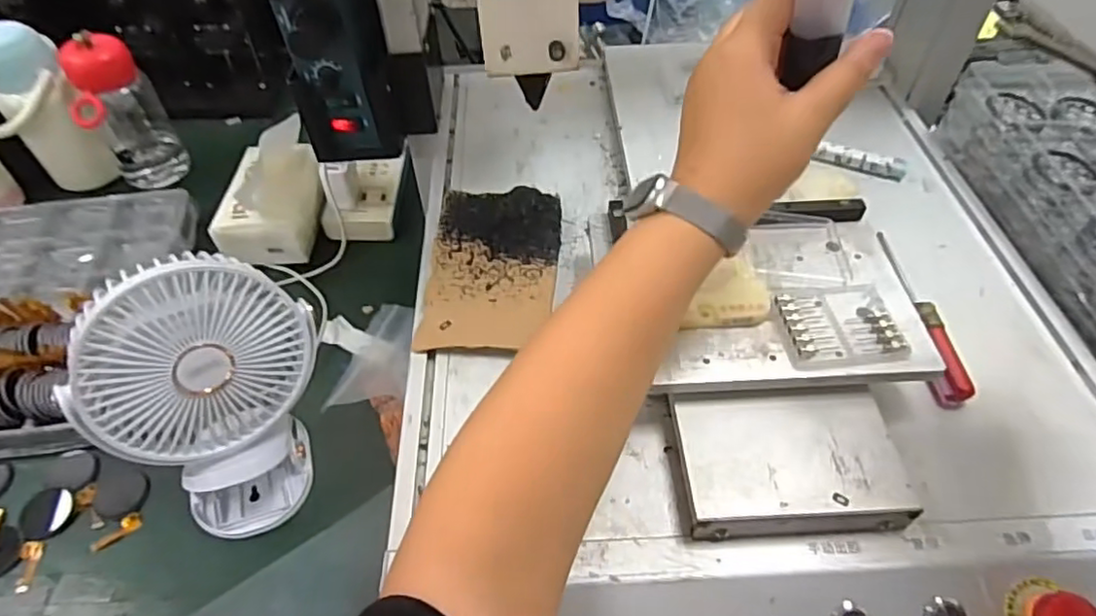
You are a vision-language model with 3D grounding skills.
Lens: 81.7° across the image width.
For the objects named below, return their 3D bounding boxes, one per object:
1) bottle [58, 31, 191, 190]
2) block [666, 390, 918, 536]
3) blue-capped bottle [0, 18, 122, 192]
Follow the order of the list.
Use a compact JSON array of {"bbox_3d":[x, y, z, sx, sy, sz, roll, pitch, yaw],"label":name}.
[{"bbox_3d":[-0.475,-0.213,0.720,0.079,0.179,0.063,-31,57,-23],"label":"bottle"},{"bbox_3d":[0.136,0.087,0.365,0.122,0.027,0.082,-1,51,0],"label":"block"},{"bbox_3d":[-0.552,-0.207,0.690,0.081,0.168,0.102,35,60,26],"label":"blue-capped bottle"}]

